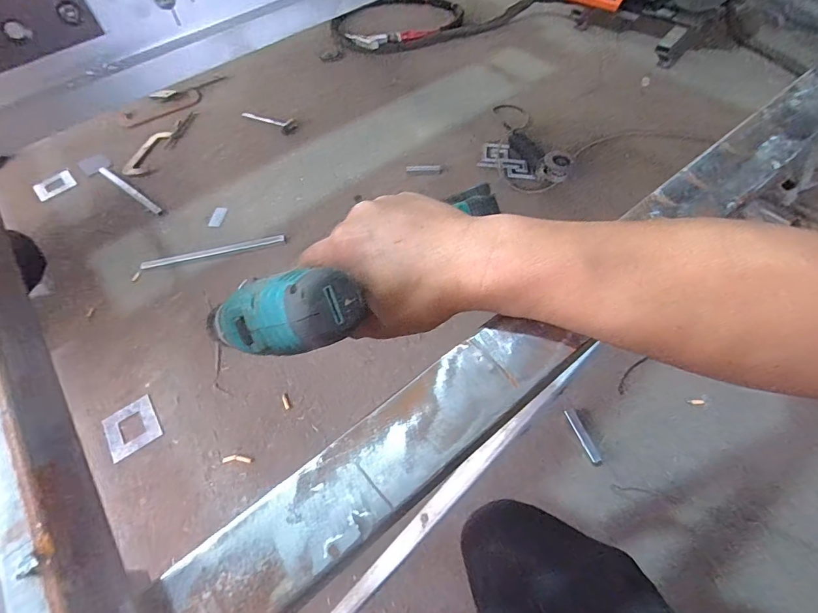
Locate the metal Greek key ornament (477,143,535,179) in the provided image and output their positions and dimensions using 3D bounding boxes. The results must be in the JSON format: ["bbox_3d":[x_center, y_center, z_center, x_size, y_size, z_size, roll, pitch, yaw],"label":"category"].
[{"bbox_3d":[0.317,-0.465,1.370,0.013,0.085,0.213,-1,29,-46],"label":"metal Greek key ornament"}]

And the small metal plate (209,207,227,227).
[{"bbox_3d":[-0.600,-0.281,1.343,0.041,0.007,0.082,1,55,2],"label":"small metal plate"}]

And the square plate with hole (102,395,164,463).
[{"bbox_3d":[-0.638,0.275,0.982,0.111,0.009,0.125,-33,61,-18],"label":"square plate with hole"}]

